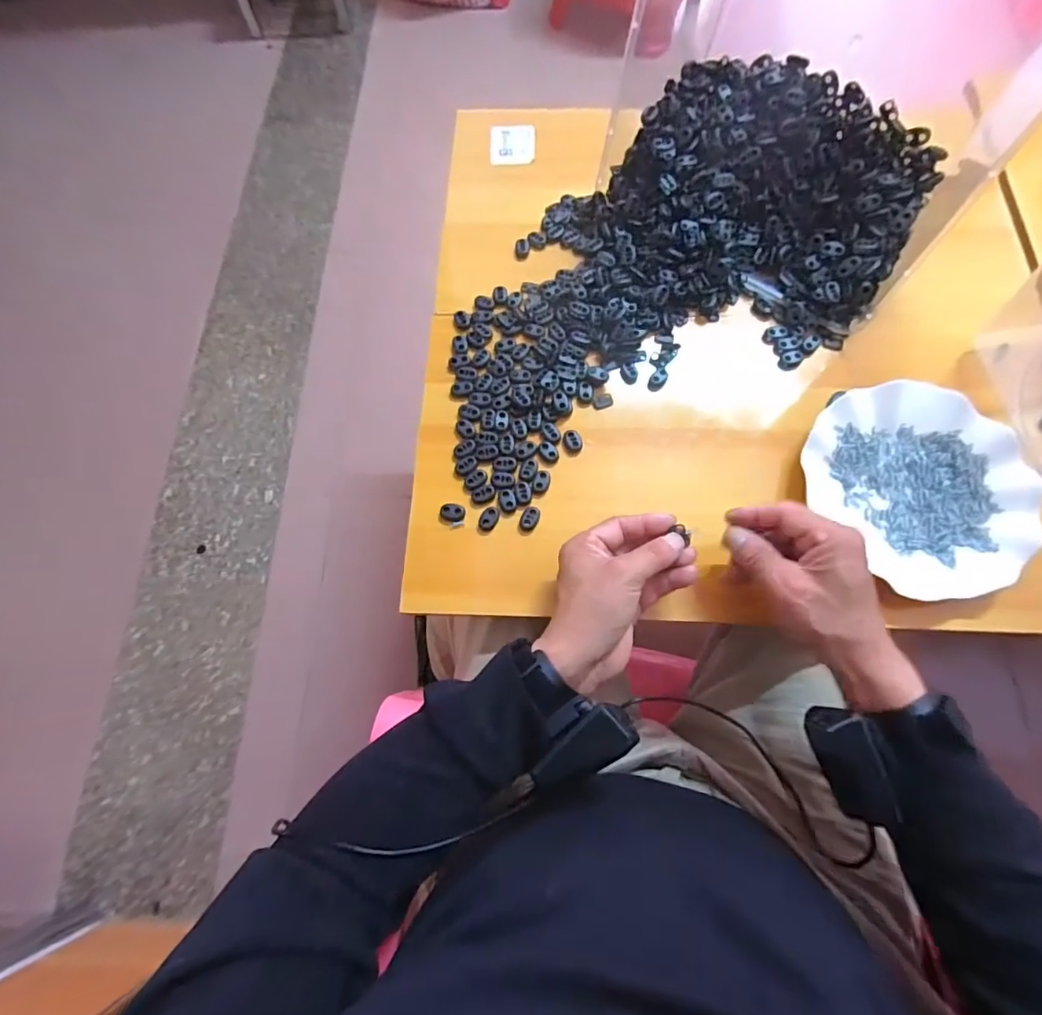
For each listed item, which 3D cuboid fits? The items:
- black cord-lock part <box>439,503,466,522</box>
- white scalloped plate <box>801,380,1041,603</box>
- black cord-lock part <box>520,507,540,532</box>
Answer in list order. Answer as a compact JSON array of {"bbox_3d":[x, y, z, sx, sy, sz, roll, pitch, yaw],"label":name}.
[{"bbox_3d":[-0.059,0.005,0.445,0.021,0.005,0.017,-2,71,1],"label":"black cord-lock part"},{"bbox_3d":[0.333,-0.020,0.432,0.164,0.022,0.181,-33,73,-9],"label":"white scalloped plate"},{"bbox_3d":[0.007,0.010,0.442,0.014,0.004,0.021,21,73,9],"label":"black cord-lock part"}]

